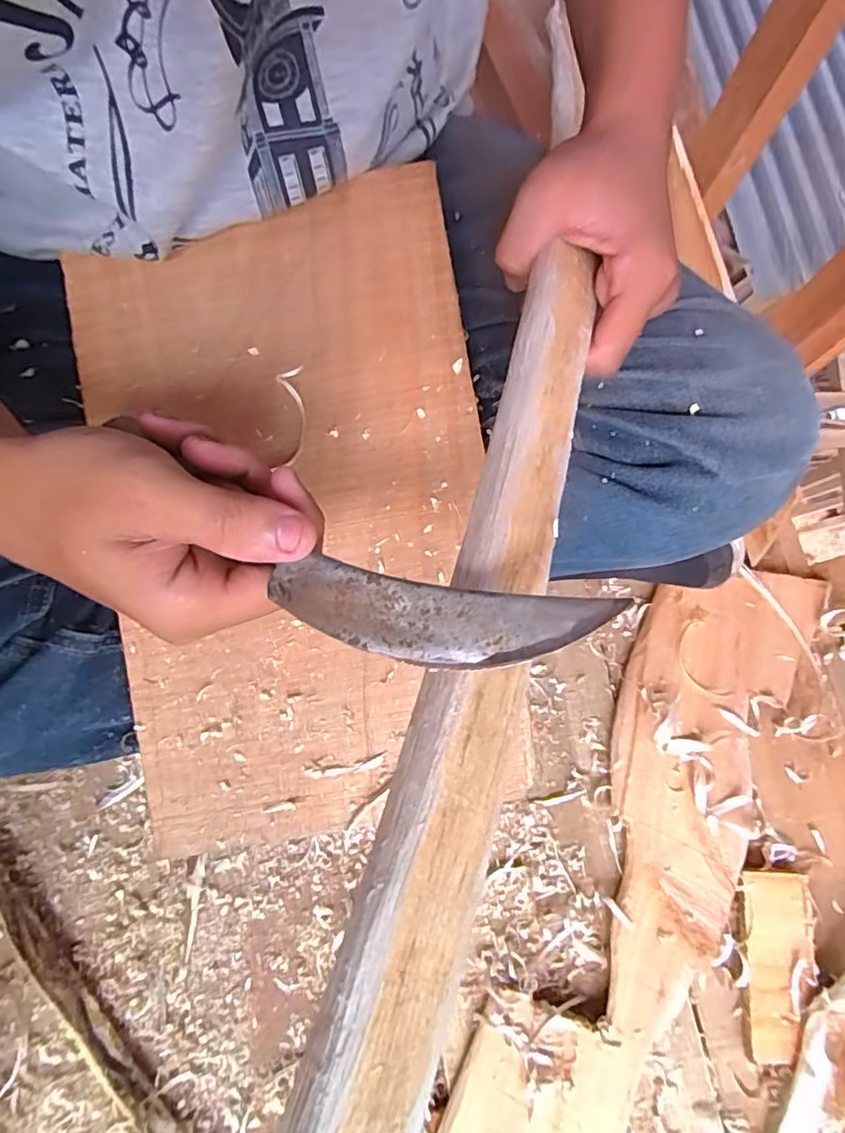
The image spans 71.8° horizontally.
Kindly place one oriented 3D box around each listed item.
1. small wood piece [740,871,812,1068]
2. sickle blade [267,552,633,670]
[{"bbox_3d":[0.245,0.274,0.404,0.045,0.013,0.115,4,76,-1],"label":"small wood piece"},{"bbox_3d":[0.000,0.015,0.167,0.102,0.004,0.025,7,75,22],"label":"sickle blade"}]

